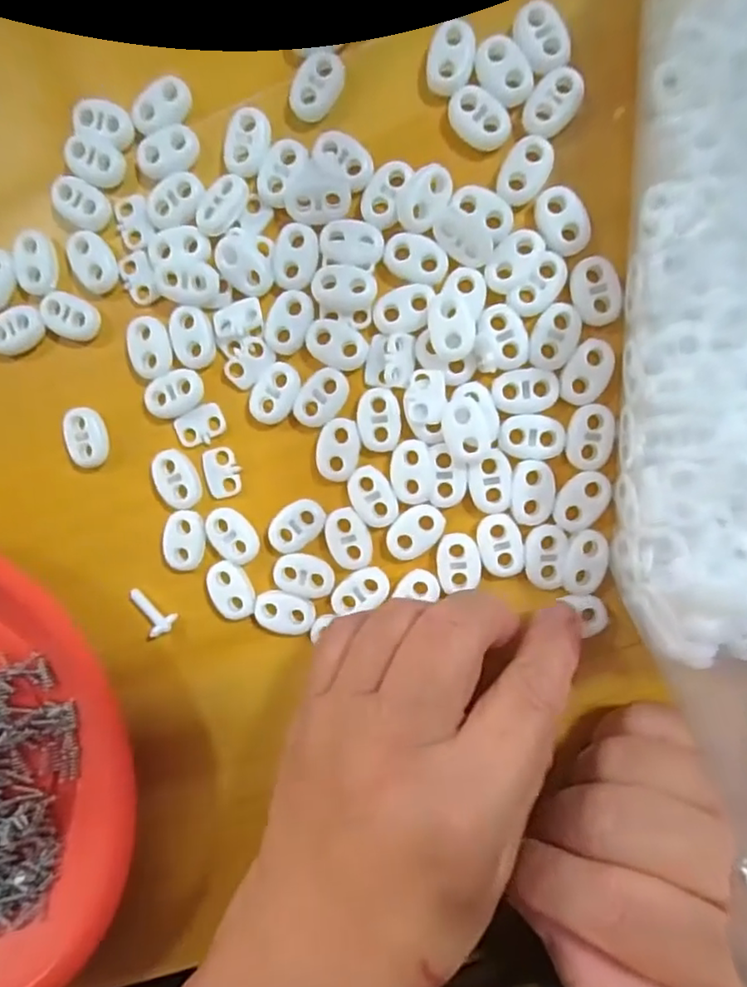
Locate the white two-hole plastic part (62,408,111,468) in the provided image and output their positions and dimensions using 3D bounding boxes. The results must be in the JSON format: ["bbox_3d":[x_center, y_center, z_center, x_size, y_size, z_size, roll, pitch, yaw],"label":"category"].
[{"bbox_3d":[-0.106,-0.021,0.226,0.014,0.006,0.022,-6,93,6],"label":"white two-hole plastic part"}]

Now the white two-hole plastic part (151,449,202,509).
[{"bbox_3d":[-0.072,-0.005,0.224,0.014,0.004,0.022,-25,91,7],"label":"white two-hole plastic part"}]

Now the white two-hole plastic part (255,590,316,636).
[{"bbox_3d":[-0.032,0.043,0.224,0.022,0.004,0.015,8,94,6],"label":"white two-hole plastic part"}]

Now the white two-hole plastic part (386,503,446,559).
[{"bbox_3d":[0.015,0.013,0.215,0.015,0.004,0.022,38,96,3],"label":"white two-hole plastic part"}]

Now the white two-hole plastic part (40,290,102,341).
[{"bbox_3d":[-0.111,-0.065,0.223,0.020,0.004,0.015,30,96,4],"label":"white two-hole plastic part"}]

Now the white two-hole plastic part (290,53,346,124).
[{"bbox_3d":[-0.019,-0.139,0.208,0.014,0.005,0.022,34,96,3],"label":"white two-hole plastic part"}]

